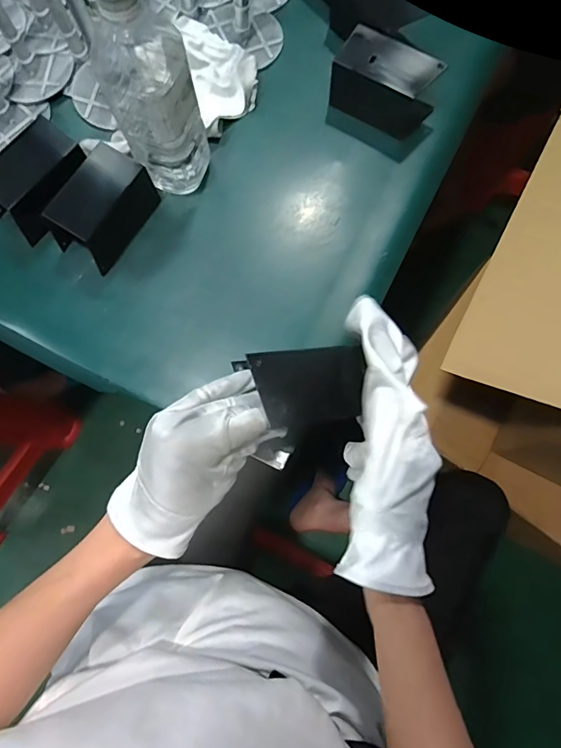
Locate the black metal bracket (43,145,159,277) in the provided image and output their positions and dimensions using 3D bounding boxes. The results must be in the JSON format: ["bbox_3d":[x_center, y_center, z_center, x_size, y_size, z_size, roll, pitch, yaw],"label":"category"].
[{"bbox_3d":[-0.179,-0.166,0.458,0.061,0.060,0.099,34,81,8],"label":"black metal bracket"}]

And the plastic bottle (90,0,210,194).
[{"bbox_3d":[-0.108,-0.238,0.402,0.055,0.194,0.066,23,80,6],"label":"plastic bottle"}]

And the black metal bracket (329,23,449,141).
[{"bbox_3d":[0.110,-0.306,0.486,0.102,0.055,0.062,27,80,7],"label":"black metal bracket"}]

